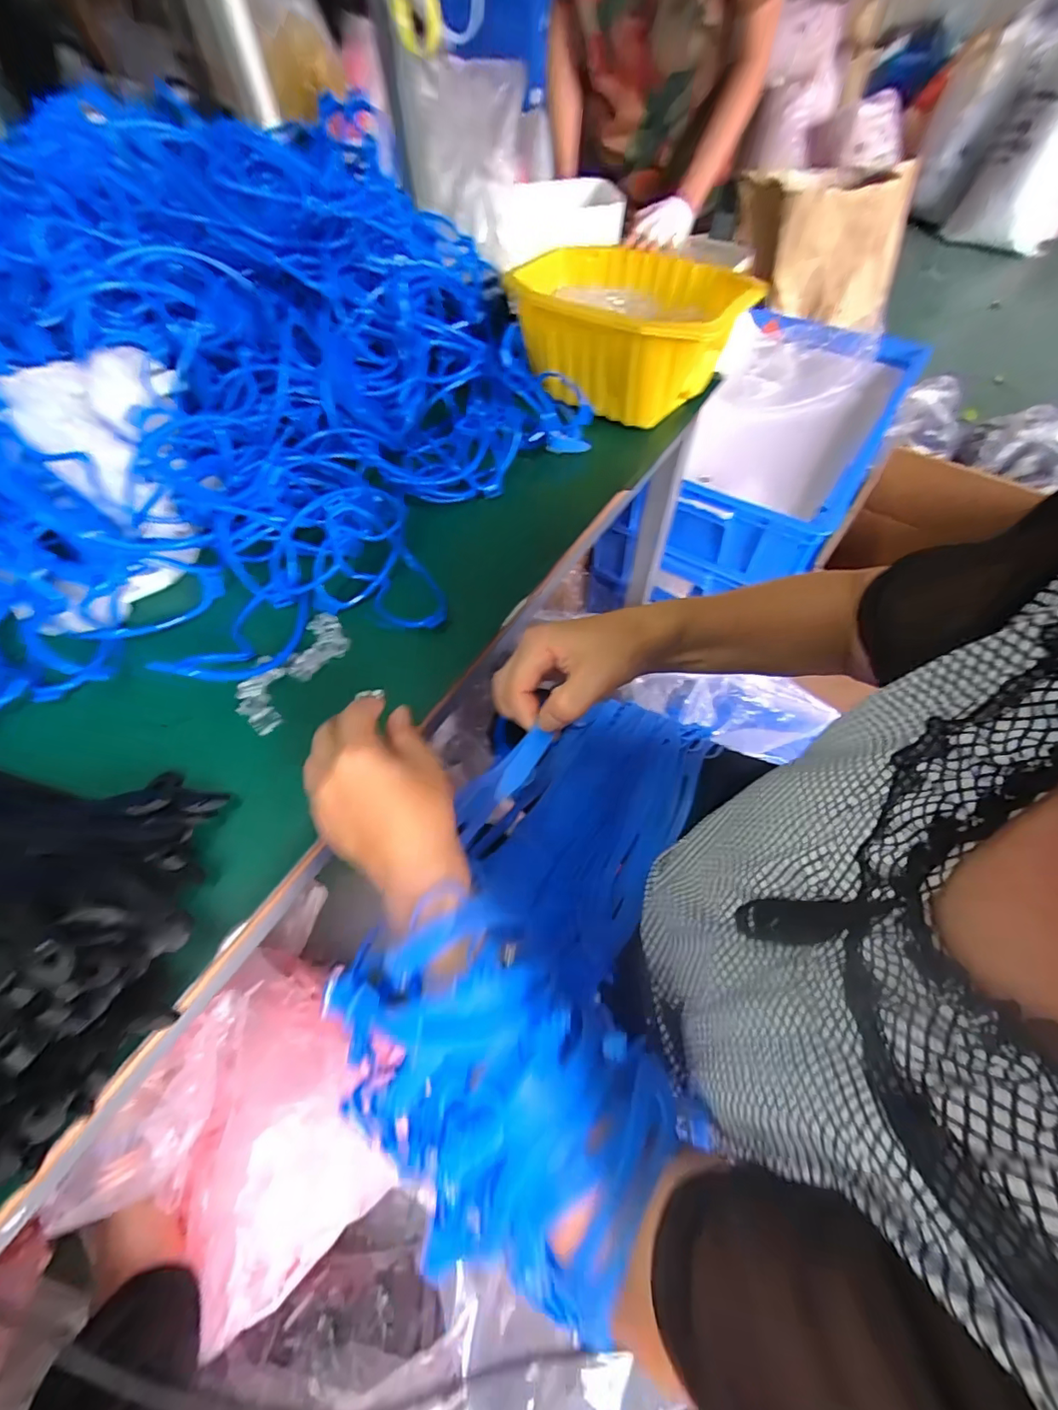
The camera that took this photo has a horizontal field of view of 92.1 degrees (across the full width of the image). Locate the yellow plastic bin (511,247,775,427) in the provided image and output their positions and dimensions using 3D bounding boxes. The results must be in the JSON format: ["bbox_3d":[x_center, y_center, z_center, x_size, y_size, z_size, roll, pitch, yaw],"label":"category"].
[{"bbox_3d":[0.105,-0.416,0.577,0.246,0.115,0.192,20,62,13],"label":"yellow plastic bin"}]

